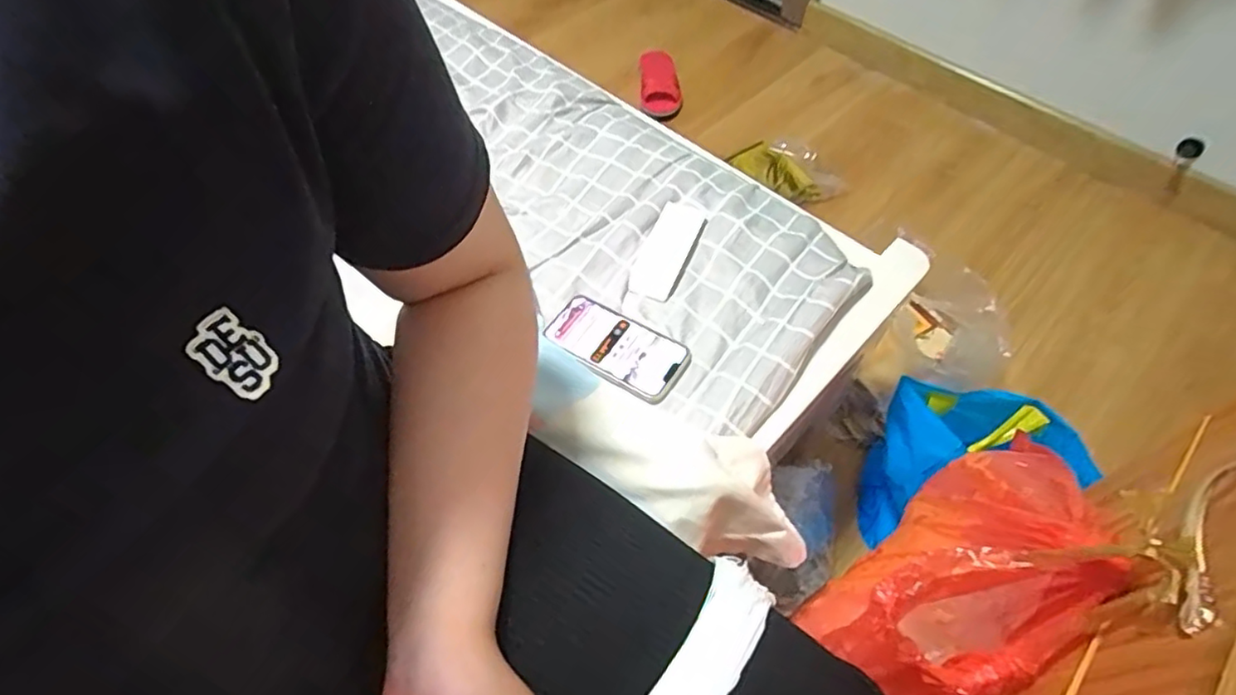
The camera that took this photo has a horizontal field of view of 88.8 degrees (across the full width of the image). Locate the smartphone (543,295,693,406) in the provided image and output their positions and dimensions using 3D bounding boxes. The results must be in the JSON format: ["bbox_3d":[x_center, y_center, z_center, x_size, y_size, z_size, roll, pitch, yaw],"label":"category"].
[{"bbox_3d":[-0.002,-0.001,0.651,0.148,0.013,0.075,32,61,19],"label":"smartphone"}]

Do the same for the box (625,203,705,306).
[{"bbox_3d":[0.057,-0.109,0.713,0.053,0.027,0.130,20,58,12],"label":"box"}]

